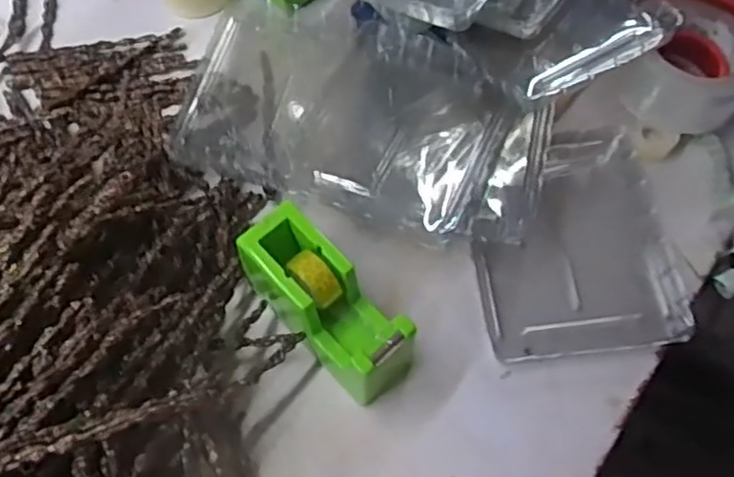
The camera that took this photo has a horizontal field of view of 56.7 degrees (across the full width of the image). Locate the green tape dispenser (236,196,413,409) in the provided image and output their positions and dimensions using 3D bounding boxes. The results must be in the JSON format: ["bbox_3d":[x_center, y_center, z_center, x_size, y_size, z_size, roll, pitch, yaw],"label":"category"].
[{"bbox_3d":[-0.028,0.048,0.470,0.050,0.074,0.131,-40,71,-19],"label":"green tape dispenser"}]

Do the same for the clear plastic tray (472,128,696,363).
[{"bbox_3d":[0.155,-0.004,0.526,0.150,0.030,0.187,-7,64,-5],"label":"clear plastic tray"}]

